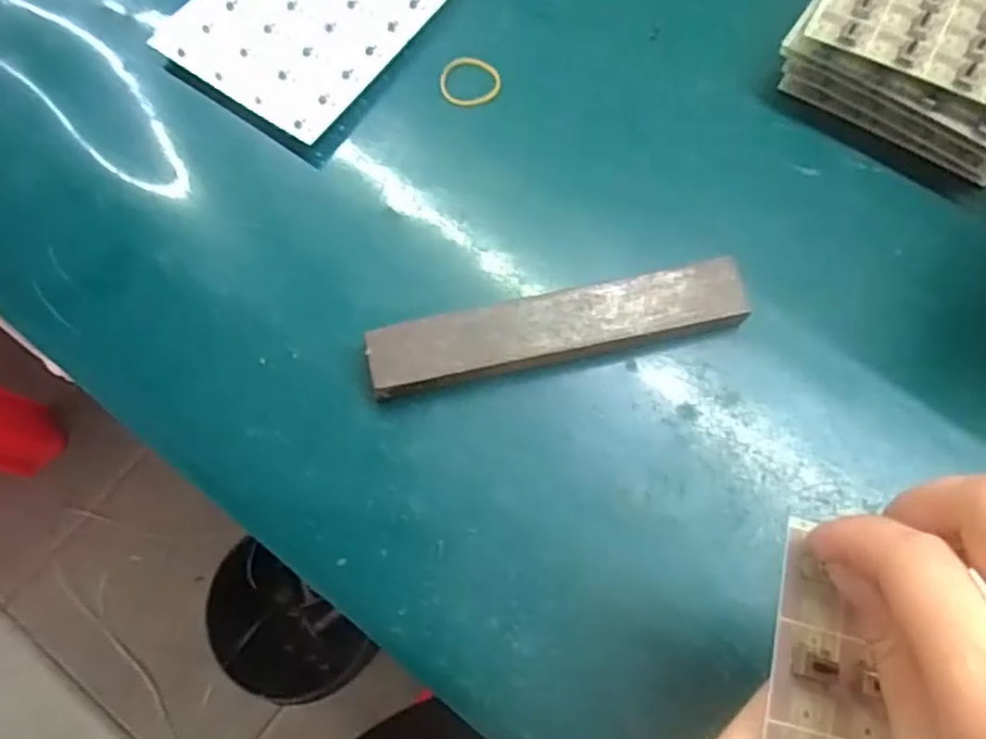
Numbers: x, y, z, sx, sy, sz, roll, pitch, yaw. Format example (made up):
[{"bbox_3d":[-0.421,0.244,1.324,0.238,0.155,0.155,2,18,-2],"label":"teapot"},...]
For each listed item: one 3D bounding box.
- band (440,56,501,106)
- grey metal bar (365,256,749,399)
[{"bbox_3d":[-0.013,-0.168,0.415,0.034,0.004,0.032,0,71,0],"label":"band"},{"bbox_3d":[0.033,-0.020,0.358,0.187,0.019,0.036,-12,72,-4],"label":"grey metal bar"}]

